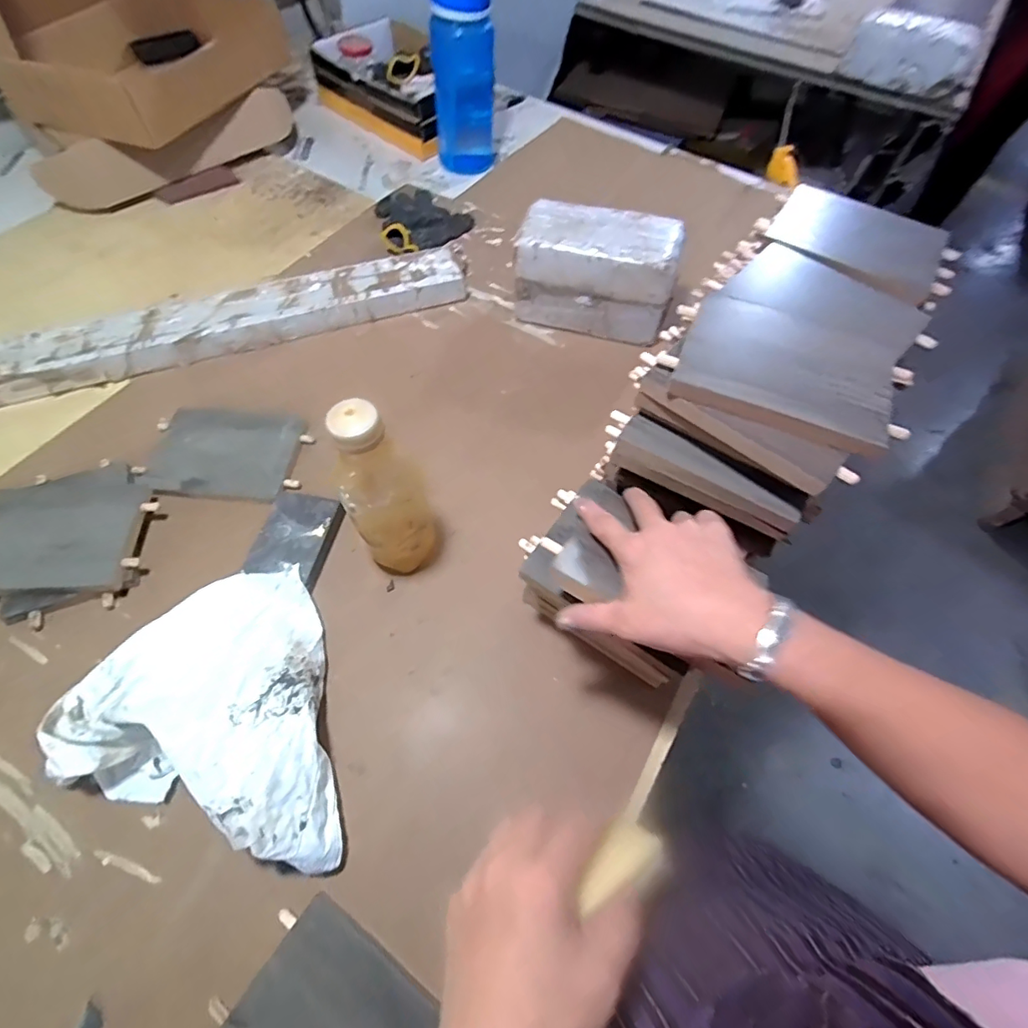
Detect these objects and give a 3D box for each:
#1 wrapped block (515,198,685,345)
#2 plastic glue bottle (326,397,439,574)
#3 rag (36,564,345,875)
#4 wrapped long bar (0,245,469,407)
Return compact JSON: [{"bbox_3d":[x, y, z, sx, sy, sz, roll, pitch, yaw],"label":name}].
[{"bbox_3d":[0.107,-0.321,0.706,0.203,0.131,0.101,13,61,3],"label":"wrapped block"},{"bbox_3d":[-0.113,-0.011,0.472,0.076,0.213,0.065,-14,62,-10],"label":"plastic glue bottle"},{"bbox_3d":[-0.268,0.166,0.427,0.217,0.097,0.258,-12,63,-10],"label":"rag"},{"bbox_3d":[-0.385,-0.251,0.696,0.664,0.050,0.081,-18,64,-13],"label":"wrapped long bar"}]

